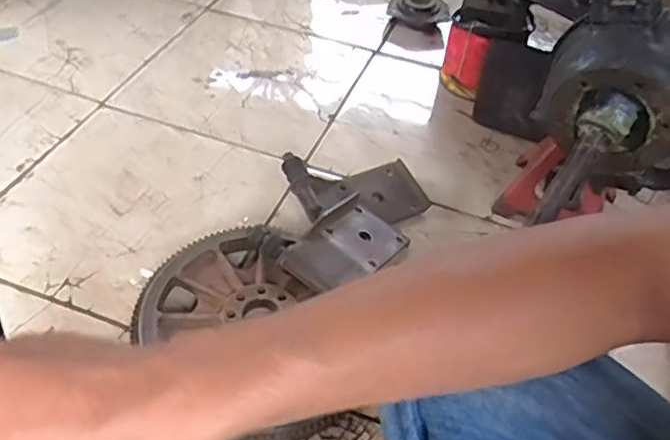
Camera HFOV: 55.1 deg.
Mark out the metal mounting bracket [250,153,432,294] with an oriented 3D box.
[{"bbox_3d":[0.003,-0.014,1.004,0.232,0.079,0.314,30,51,20],"label":"metal mounting bracket"}]

